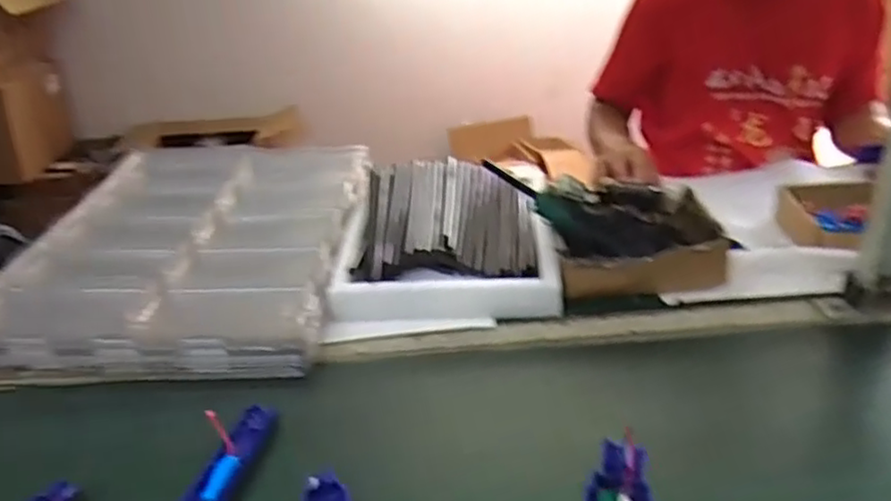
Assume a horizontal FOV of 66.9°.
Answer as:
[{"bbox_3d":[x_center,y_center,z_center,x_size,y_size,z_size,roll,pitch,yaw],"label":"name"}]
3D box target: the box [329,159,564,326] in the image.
[{"bbox_3d":[0.006,-0.036,0.952,0.280,0.056,0.365,-2,28,4],"label":"box"}]

